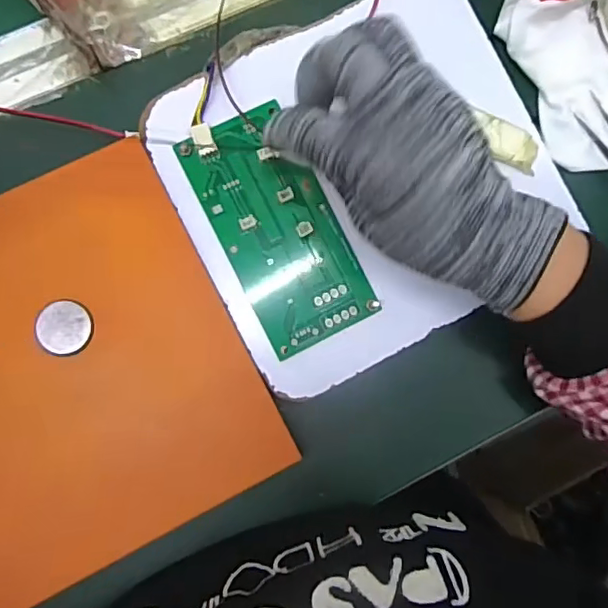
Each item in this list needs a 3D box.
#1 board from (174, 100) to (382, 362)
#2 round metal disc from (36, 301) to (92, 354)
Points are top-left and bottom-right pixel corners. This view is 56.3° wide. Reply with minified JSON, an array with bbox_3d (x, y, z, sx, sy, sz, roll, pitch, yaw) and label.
[{"bbox_3d":[-0.014,-0.043,0.319,0.068,0.010,0.133,-31,90,-8],"label":"board"},{"bbox_3d":[-0.127,0.012,0.300,0.027,0.004,0.028,0,85,-3],"label":"round metal disc"}]

